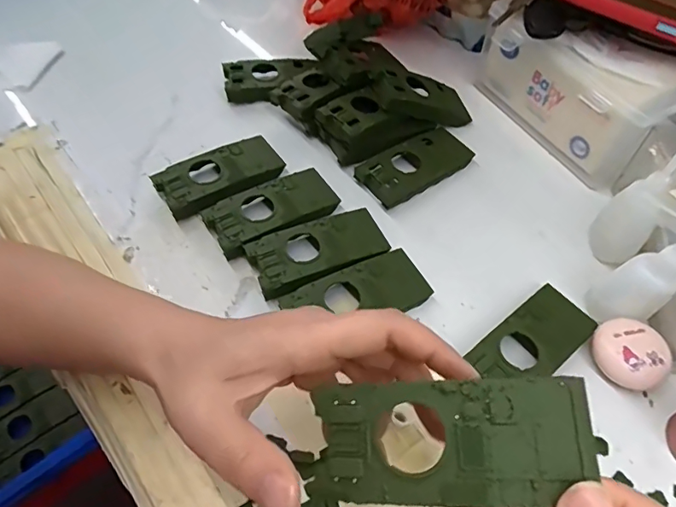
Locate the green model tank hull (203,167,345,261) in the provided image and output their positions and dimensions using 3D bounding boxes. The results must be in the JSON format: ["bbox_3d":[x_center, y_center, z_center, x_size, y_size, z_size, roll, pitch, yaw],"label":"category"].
[{"bbox_3d":[-0.051,-0.036,0.384,0.102,0.019,0.051,-28,62,-20],"label":"green model tank hull"}]

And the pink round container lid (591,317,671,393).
[{"bbox_3d":[0.198,0.067,0.324,0.043,0.016,0.047,1,56,-2],"label":"pink round container lid"}]

